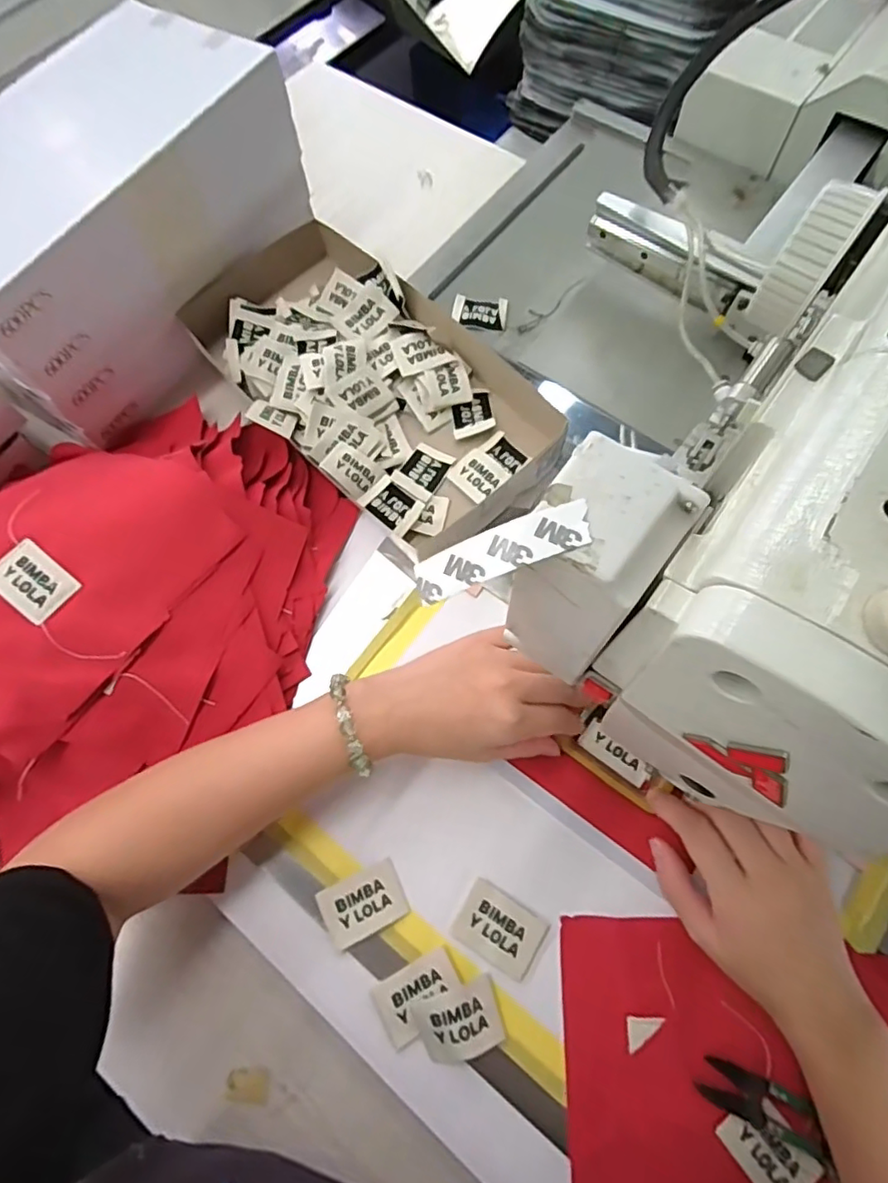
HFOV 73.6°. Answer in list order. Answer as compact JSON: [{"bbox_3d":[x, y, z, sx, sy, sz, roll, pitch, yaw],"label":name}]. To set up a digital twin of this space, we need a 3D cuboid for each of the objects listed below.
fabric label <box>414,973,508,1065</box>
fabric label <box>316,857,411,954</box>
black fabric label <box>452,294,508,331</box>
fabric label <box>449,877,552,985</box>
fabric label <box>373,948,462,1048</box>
[{"bbox_3d":[0.010,0.249,0.342,0.047,0.008,0.034,-18,70,-6],"label":"fabric label"},{"bbox_3d":[-0.050,0.194,0.367,0.050,0.004,0.035,-25,71,-8],"label":"fabric label"},{"bbox_3d":[0.033,-0.257,0.547,0.050,0.005,0.035,11,69,5],"label":"black fabric label"},{"bbox_3d":[0.034,0.205,0.362,0.050,0.004,0.037,30,73,11],"label":"fabric label"},{"bbox_3d":[-0.013,0.239,0.350,0.049,0.005,0.033,-27,74,-10],"label":"fabric label"}]

